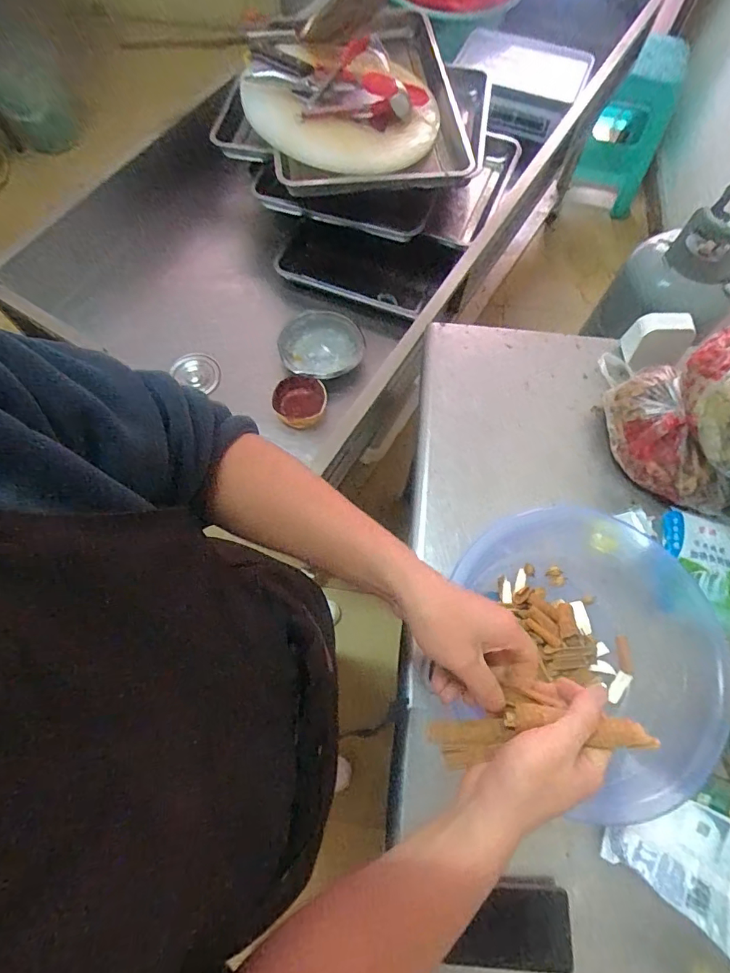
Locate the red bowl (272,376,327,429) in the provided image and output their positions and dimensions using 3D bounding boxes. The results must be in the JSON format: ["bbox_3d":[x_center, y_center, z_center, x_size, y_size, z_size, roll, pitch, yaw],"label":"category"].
[{"bbox_3d":[-0.125,-0.155,0.897,0.093,0.040,0.090,0,69,0],"label":"red bowl"}]

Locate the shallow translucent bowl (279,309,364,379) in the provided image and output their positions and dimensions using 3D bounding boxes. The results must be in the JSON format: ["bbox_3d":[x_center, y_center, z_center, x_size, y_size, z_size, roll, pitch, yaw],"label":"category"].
[{"bbox_3d":[-0.087,-0.285,0.980,0.172,0.051,0.143,-11,69,-5],"label":"shallow translucent bowl"}]

